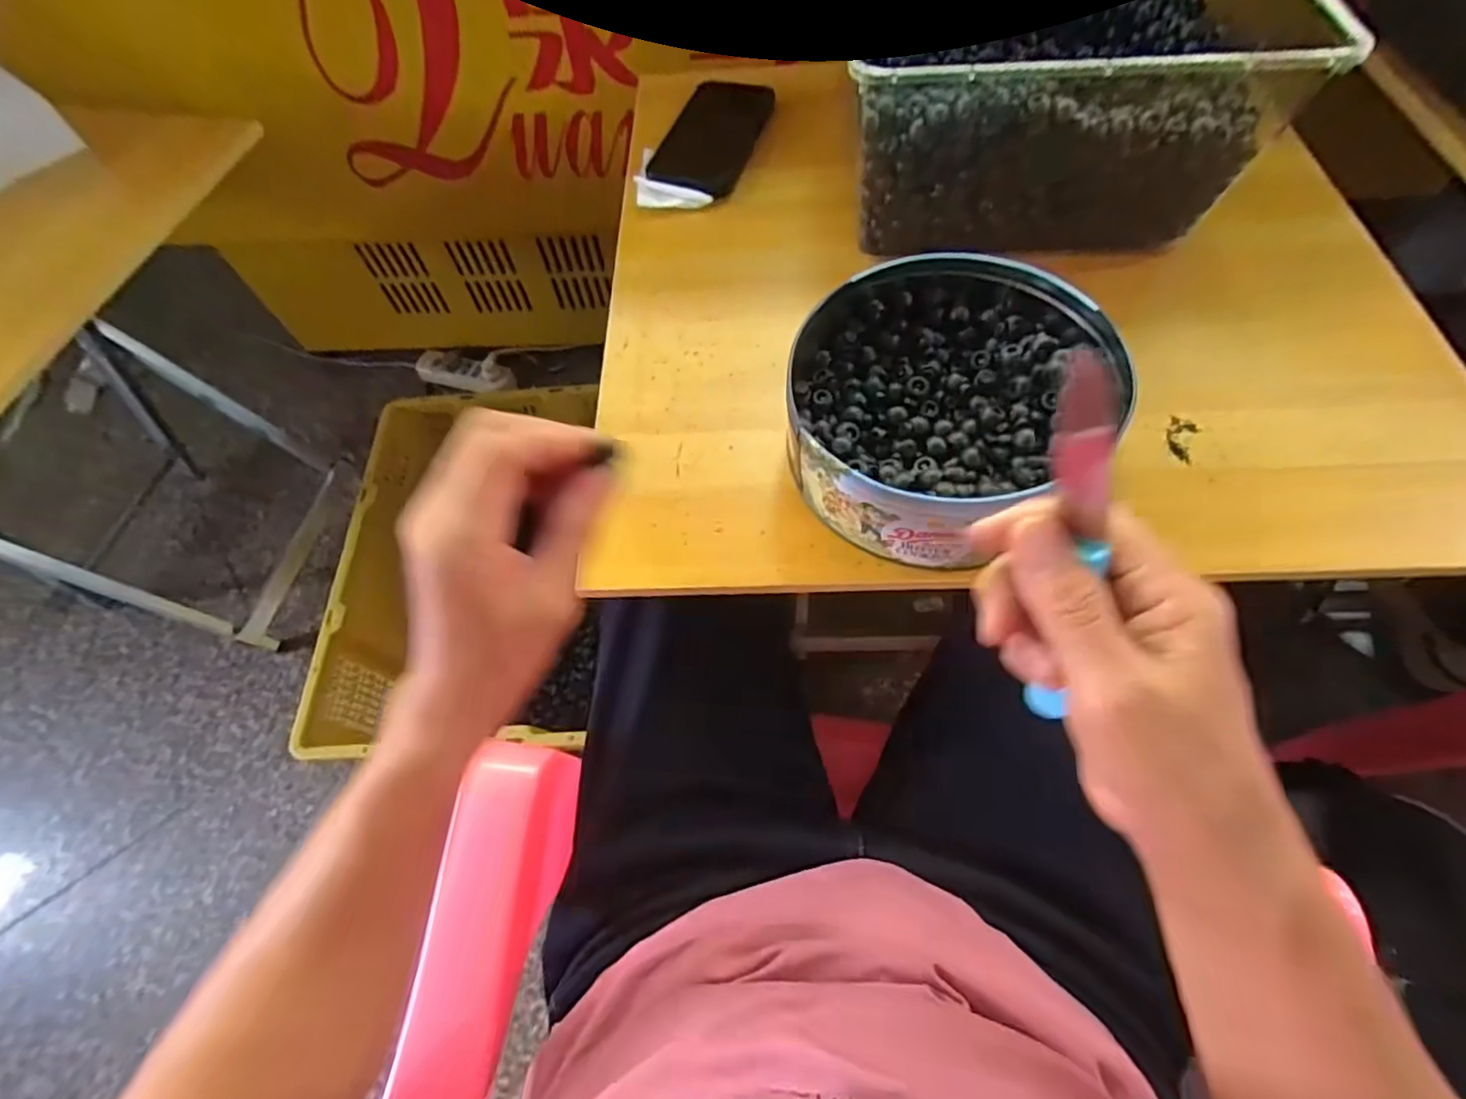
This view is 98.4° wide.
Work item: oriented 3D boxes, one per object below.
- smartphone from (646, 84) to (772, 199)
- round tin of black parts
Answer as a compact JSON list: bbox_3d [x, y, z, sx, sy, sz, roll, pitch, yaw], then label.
[{"bbox_3d":[-0.017,-0.389,0.593,0.082,0.008,0.161,17,65,12],"label":"smartphone"},{"bbox_3d":[0.129,-0.095,0.397,0.190,0.083,0.198,-1,63,3],"label":"round tin of black parts"}]

